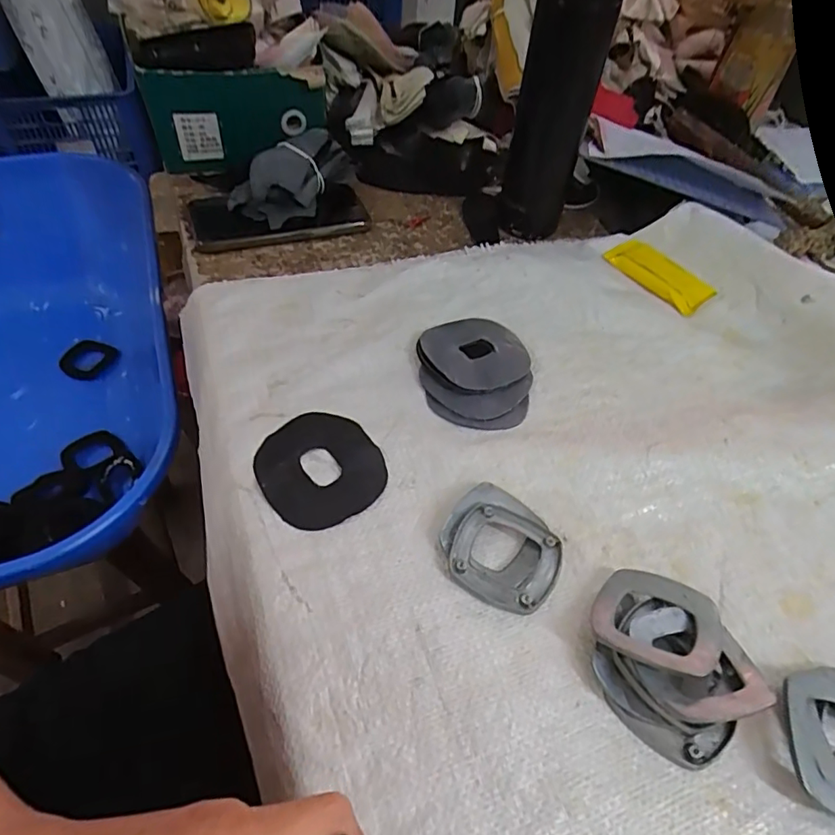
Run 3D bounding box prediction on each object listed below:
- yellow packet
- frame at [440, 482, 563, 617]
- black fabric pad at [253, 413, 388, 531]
[{"bbox_3d":[0.227,-0.138,0.507,0.044,0.014,0.102,-24,58,-24],"label":"yellow packet"},{"bbox_3d":[0.053,0.076,0.322,0.070,0.011,0.072,33,55,19],"label":"frame"},{"bbox_3d":[-0.063,0.031,0.347,0.076,0.004,0.080,-24,61,-25],"label":"black fabric pad"}]

